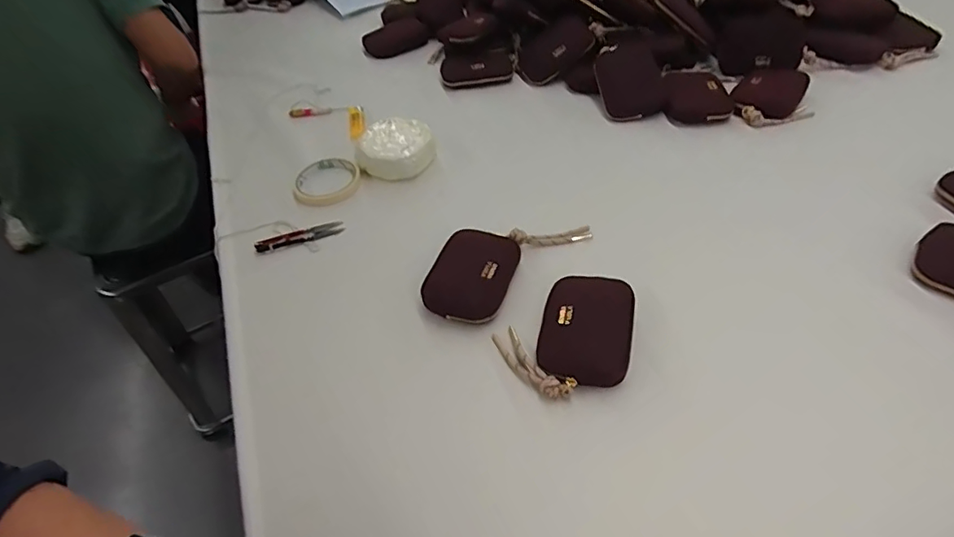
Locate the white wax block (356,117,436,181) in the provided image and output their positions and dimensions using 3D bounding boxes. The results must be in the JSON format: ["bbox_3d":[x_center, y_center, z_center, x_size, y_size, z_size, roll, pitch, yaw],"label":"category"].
[{"bbox_3d":[-0.112,-0.165,0.723,0.107,0.039,0.092,-16,48,-8],"label":"white wax block"}]

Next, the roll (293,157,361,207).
[{"bbox_3d":[-0.202,-0.120,0.713,0.085,0.014,0.089,-6,47,1],"label":"roll"}]

